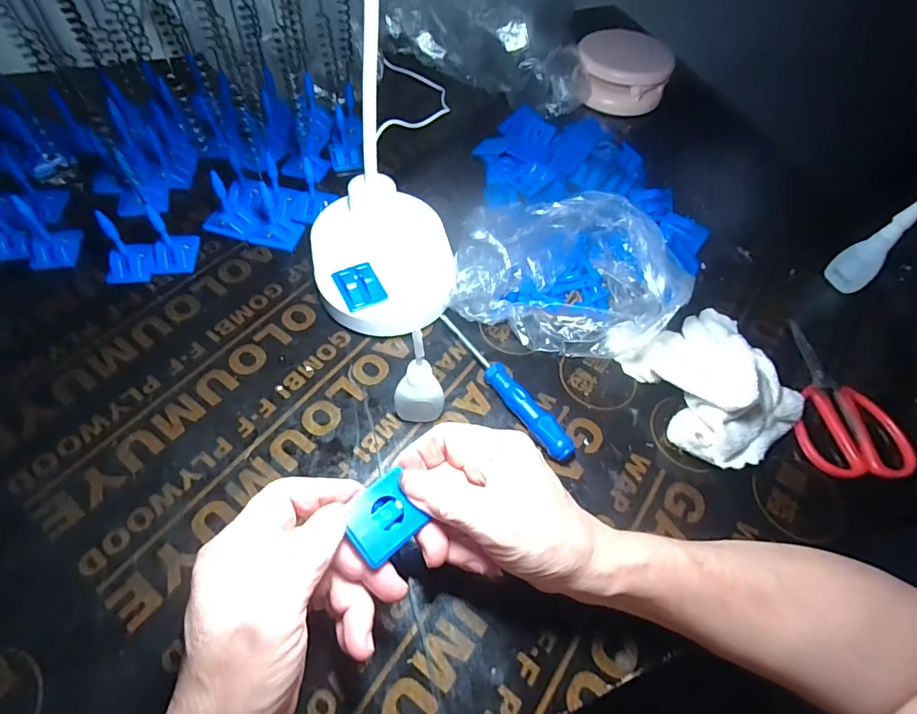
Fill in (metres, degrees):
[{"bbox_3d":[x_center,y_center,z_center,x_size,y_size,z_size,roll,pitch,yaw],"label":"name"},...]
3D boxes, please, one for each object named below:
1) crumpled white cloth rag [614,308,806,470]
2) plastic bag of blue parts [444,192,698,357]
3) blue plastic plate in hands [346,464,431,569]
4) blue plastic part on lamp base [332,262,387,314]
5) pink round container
[{"bbox_3d":[0.203,0.014,0.365,0.105,0.059,0.126,-13,60,-12],"label":"crumpled white cloth rag"},{"bbox_3d":[0.098,-0.080,0.418,0.195,0.055,0.154,14,58,5],"label":"plastic bag of blue parts"},{"bbox_3d":[-0.040,0.085,0.251,0.039,0.005,0.035,-32,82,-40],"label":"blue plastic plate in hands"},{"bbox_3d":[-0.081,-0.058,0.388,0.033,0.011,0.040,-23,78,-23],"label":"blue plastic part on lamp base"},{"bbox_3d":[0.211,-0.372,0.609,0.122,0.054,0.100,35,62,17],"label":"pink round container"}]

